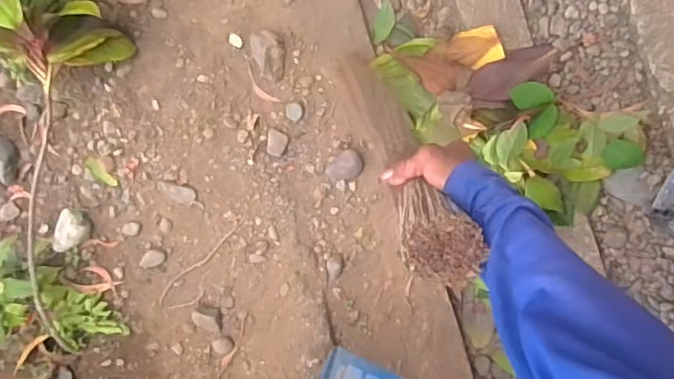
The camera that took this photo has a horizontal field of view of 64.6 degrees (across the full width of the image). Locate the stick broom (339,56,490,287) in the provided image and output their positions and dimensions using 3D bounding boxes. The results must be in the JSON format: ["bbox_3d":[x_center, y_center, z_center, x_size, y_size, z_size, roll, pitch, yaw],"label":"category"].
[{"bbox_3d":[0.077,-0.058,0.686,0.063,0.514,0.065,-22,117,7],"label":"stick broom"}]

